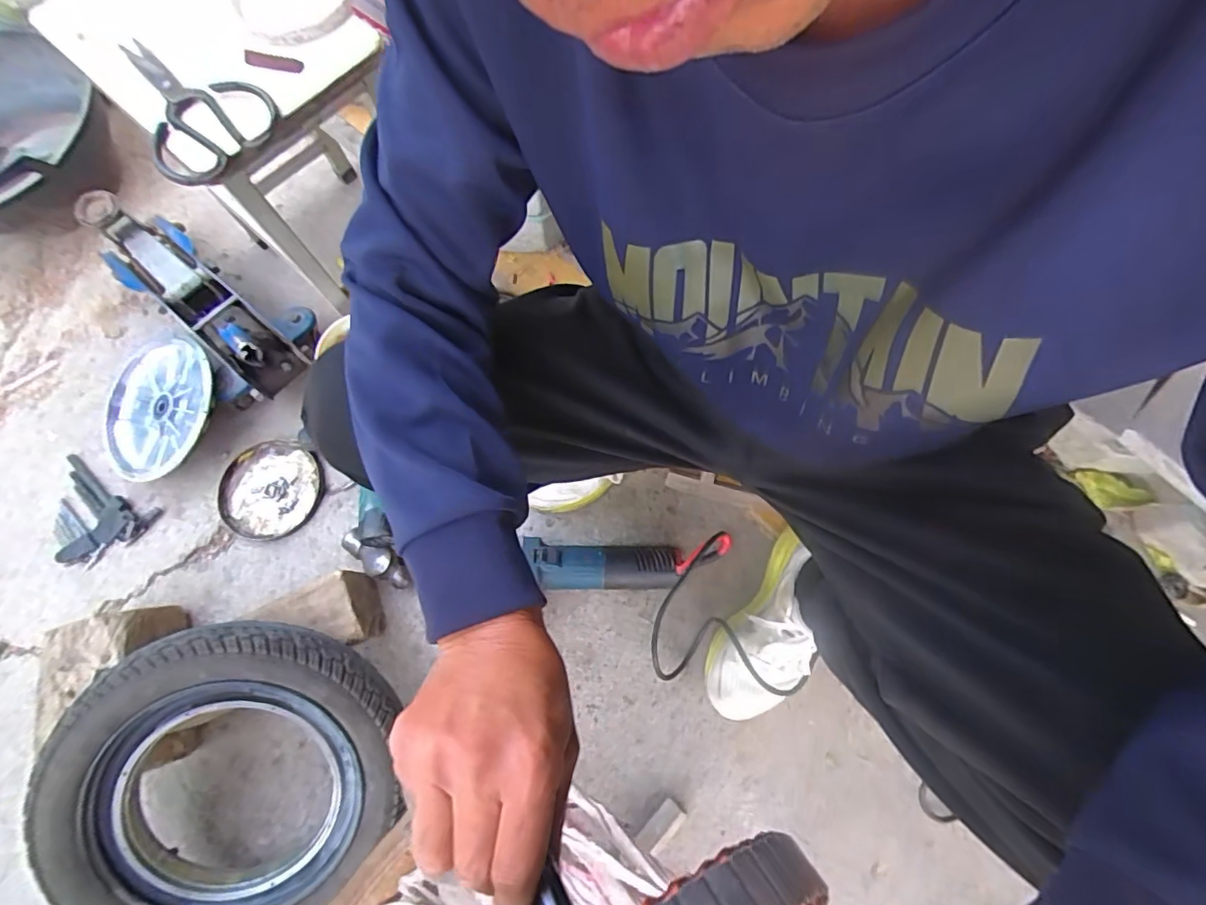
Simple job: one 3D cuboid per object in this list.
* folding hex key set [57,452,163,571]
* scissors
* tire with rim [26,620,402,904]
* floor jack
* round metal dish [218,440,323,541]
[{"bbox_3d":[-0.745,0.091,0.780,0.174,0.037,0.117,27,75,10],"label":"folding hex key set"},{"bbox_3d":[-0.424,-0.346,0.544,0.207,0.015,0.120,37,77,12],"label":"scissors"},{"bbox_3d":[-0.403,0.345,0.589,0.339,0.076,0.314,-1,92,-16],"label":"tire with rim"},{"bbox_3d":[-0.582,-0.234,0.797,0.163,0.120,0.353,-43,77,-13],"label":"floor jack"},{"bbox_3d":[-0.485,0.053,0.794,0.146,0.012,0.139,0,72,1],"label":"round metal dish"}]

